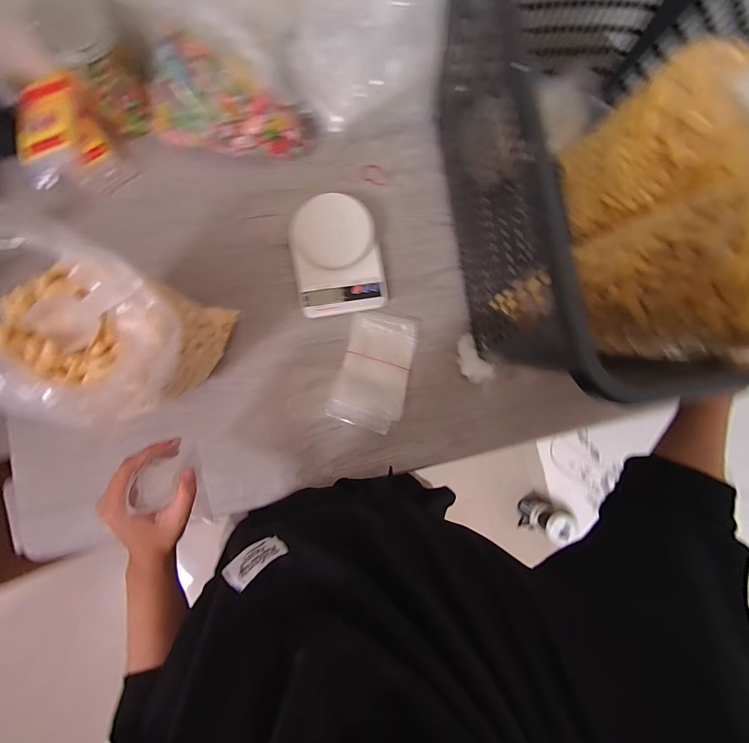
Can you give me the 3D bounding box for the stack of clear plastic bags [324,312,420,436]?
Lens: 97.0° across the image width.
[{"bbox_3d":[0.003,-0.004,0.502,0.106,0.016,0.176,16,78,-4],"label":"stack of clear plastic bags"}]

